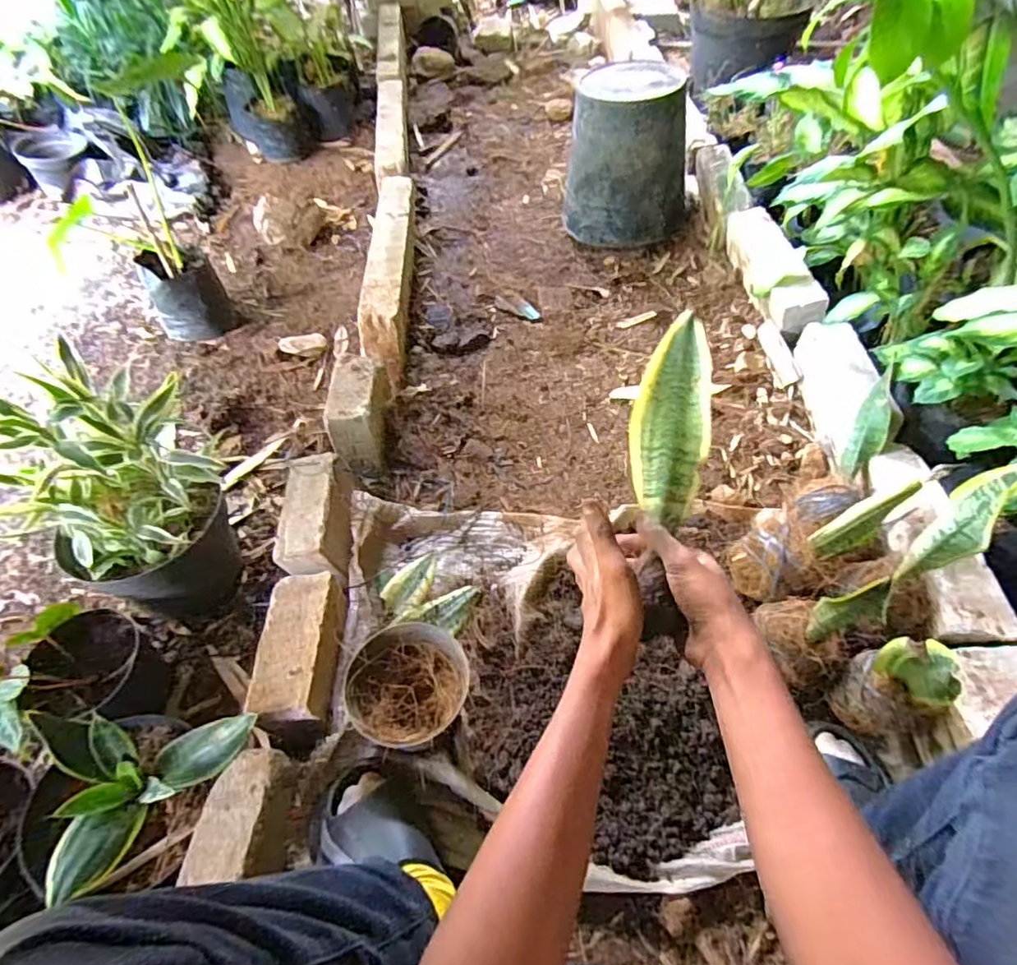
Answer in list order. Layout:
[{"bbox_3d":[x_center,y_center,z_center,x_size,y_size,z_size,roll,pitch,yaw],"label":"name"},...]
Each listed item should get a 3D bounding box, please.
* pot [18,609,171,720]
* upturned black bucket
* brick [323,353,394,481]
[{"bbox_3d":[-0.531,0.252,0.778,0.123,0.134,0.133,-2,54,2],"label":"pot"},{"bbox_3d":[0.292,-0.790,1.433,0.289,0.328,0.253,3,54,6],"label":"upturned black bucket"},{"bbox_3d":[-0.262,-0.120,1.056,0.080,0.144,0.184,-1,54,3],"label":"brick"}]

